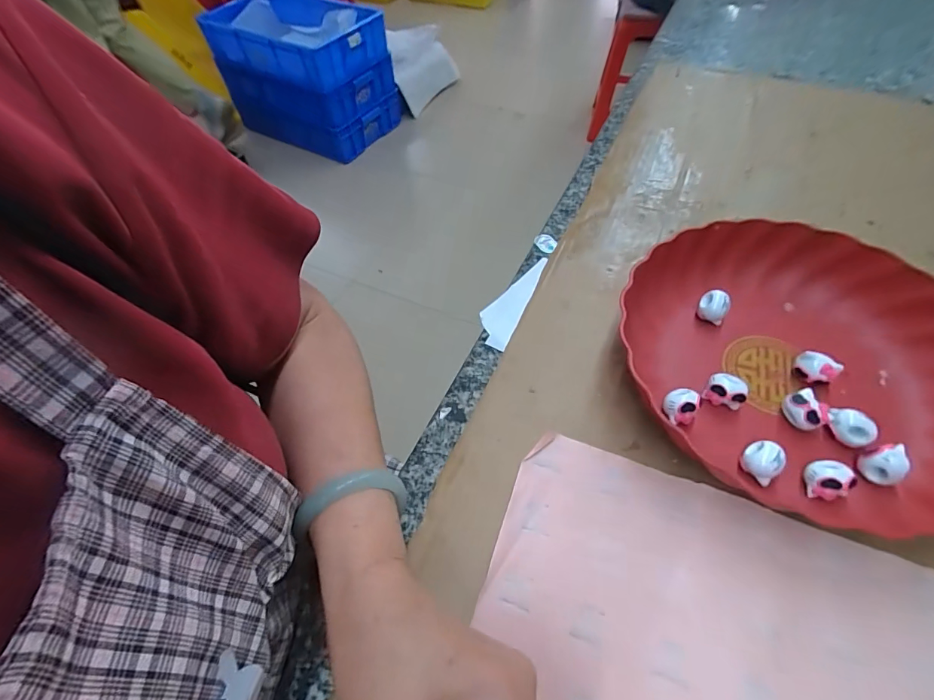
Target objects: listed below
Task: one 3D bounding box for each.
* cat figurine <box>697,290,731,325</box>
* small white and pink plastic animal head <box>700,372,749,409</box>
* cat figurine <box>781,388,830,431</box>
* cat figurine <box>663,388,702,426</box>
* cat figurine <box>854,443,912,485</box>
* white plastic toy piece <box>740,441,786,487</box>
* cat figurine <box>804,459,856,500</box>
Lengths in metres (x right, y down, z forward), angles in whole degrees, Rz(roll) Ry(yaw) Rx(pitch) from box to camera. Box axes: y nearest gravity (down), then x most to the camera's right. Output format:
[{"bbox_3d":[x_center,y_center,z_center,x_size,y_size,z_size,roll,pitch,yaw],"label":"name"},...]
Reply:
[{"bbox_3d":[0.202,-0.035,0.355,0.022,0.025,0.017,31,62,23],"label":"cat figurine"},{"bbox_3d":[0.186,0.031,0.312,0.026,0.023,0.016,26,60,21],"label":"small white and pink plastic animal head"},{"bbox_3d":[0.235,0.043,0.302,0.022,0.022,0.024,-2,54,3],"label":"cat figurine"},{"bbox_3d":[0.150,0.041,0.306,0.024,0.023,0.020,-22,56,-12],"label":"cat figurine"},{"bbox_3d":[0.264,0.073,0.274,0.019,0.022,0.020,-2,54,3],"label":"cat figurine"},{"bbox_3d":[0.192,0.074,0.284,0.023,0.020,0.023,-2,54,3],"label":"white plastic toy piece"},{"bbox_3d":[0.228,0.081,0.274,0.023,0.017,0.021,-2,54,3],"label":"cat figurine"}]

